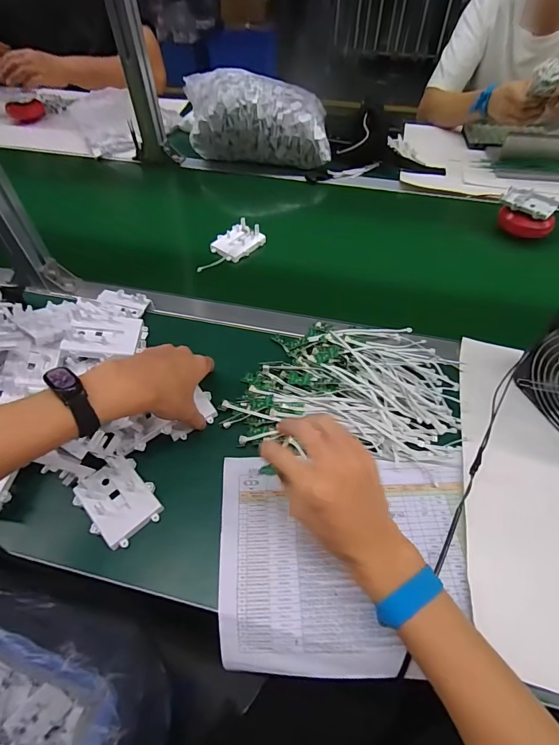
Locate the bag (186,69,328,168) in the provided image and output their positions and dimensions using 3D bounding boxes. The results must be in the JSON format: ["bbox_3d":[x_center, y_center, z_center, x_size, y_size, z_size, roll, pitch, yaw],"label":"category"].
[{"bbox_3d":[-0.047,-0.552,0.848,0.302,0.136,0.164,3,53,3],"label":"bag"}]

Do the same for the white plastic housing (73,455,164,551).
[{"bbox_3d":[-0.170,0.135,0.415,0.066,0.014,0.083,-37,61,-23],"label":"white plastic housing"}]

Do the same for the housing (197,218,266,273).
[{"bbox_3d":[-0.095,-0.217,0.685,0.060,0.026,0.146,36,62,25],"label":"housing"}]

